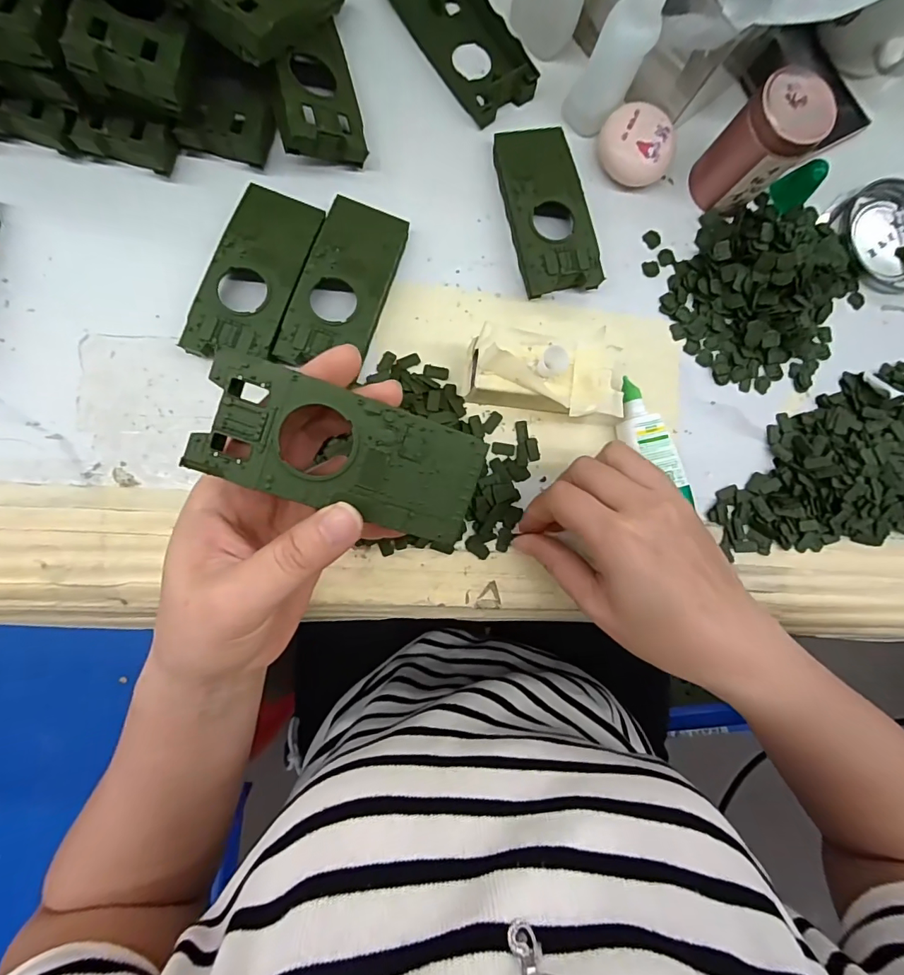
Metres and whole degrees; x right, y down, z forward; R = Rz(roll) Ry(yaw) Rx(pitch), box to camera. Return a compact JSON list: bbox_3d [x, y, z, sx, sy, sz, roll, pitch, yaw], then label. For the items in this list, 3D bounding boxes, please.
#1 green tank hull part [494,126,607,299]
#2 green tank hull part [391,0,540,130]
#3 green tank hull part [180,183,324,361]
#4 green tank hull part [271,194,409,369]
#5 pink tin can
[{"bbox_3d":[0.059,-0.173,0.287,0.047,0.022,0.105,-13,89,-8],"label":"green tank hull part"},{"bbox_3d":[0.009,-0.289,0.290,0.054,0.016,0.109,-34,92,-8],"label":"green tank hull part"},{"bbox_3d":[-0.110,-0.118,0.261,0.045,0.019,0.103,18,84,-6],"label":"green tank hull part"},{"bbox_3d":[-0.062,-0.114,0.267,0.047,0.021,0.104,18,84,-6],"label":"green tank hull part"},{"bbox_3d":[0.186,-0.207,0.282,0.041,0.066,0.045,-44,93,-8],"label":"pink tin can"}]

